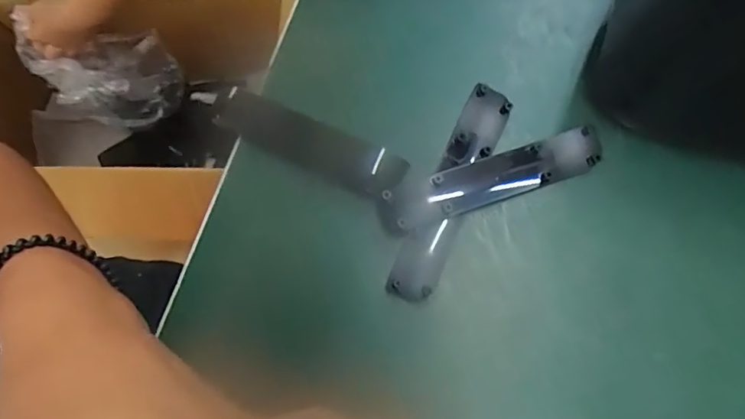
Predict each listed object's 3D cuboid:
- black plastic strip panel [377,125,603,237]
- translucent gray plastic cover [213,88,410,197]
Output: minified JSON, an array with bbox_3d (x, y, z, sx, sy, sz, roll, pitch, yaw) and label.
[{"bbox_3d":[0.054,-0.014,0.235,0.103,0.014,0.022,-18,77,1],"label":"black plastic strip panel"},{"bbox_3d":[-0.033,-0.033,0.252,0.100,0.008,0.024,25,80,9],"label":"translucent gray plastic cover"}]

